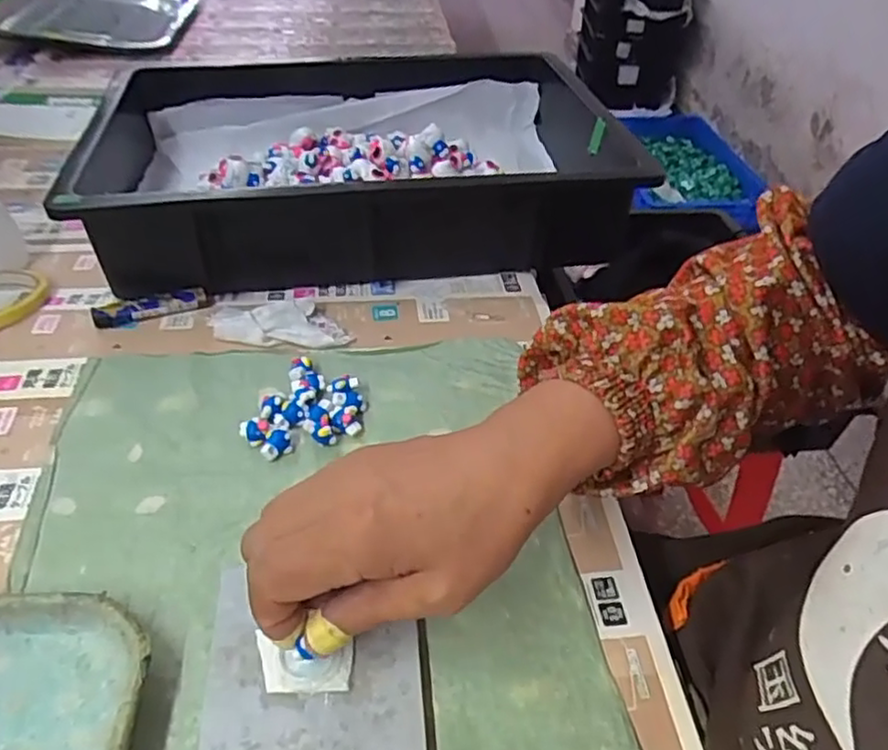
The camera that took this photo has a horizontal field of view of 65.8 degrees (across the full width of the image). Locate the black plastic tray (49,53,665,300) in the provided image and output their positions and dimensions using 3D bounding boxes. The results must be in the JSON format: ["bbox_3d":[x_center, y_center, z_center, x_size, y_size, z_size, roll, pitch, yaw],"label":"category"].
[{"bbox_3d":[-0.083,-0.193,0.610,0.462,0.089,0.292,-5,43,-8],"label":"black plastic tray"}]

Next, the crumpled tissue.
[{"bbox_3d":[-0.119,-0.039,0.493,0.100,0.017,0.037,1,43,-2],"label":"crumpled tissue"}]

